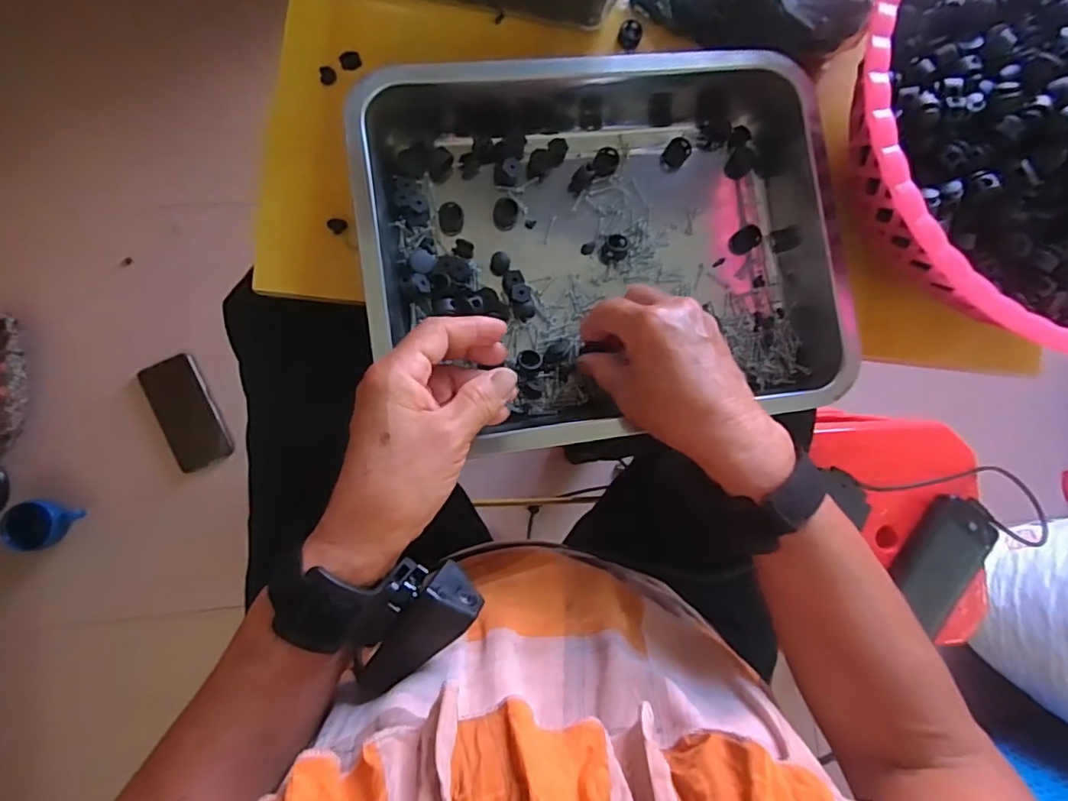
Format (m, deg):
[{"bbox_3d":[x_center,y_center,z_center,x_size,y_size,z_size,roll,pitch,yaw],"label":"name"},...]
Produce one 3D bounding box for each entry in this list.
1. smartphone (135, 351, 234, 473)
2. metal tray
[{"bbox_3d":[-0.495,0.018,0.806,0.072,0.012,0.156,-24,98,-21],"label":"smartphone"},{"bbox_3d":[0.046,-0.108,0.383,0.311,0.060,0.251,-9,88,-9],"label":"metal tray"}]

